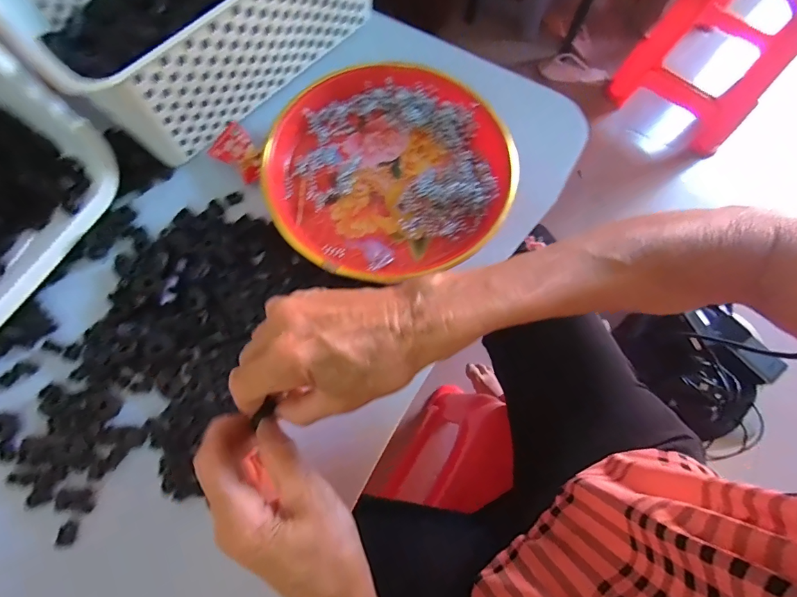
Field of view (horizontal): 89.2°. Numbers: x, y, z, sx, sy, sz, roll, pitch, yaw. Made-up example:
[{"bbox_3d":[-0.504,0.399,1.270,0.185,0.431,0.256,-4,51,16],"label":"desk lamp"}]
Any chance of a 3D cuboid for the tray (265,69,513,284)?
[{"bbox_3d":[-0.012,-0.119,0.368,0.210,0.032,0.214,1,71,-2],"label":"tray"}]

